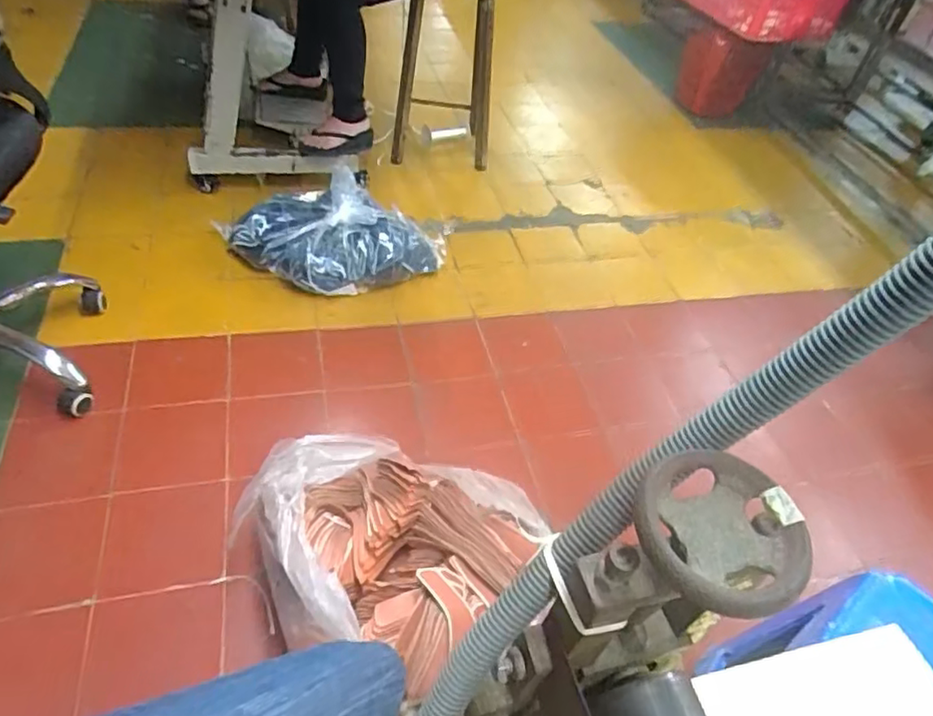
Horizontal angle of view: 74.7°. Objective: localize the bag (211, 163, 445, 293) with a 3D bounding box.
[{"bbox_3d":[-0.350,-0.330,1.592,0.557,0.222,0.303,15,47,6],"label":"bag"}]

